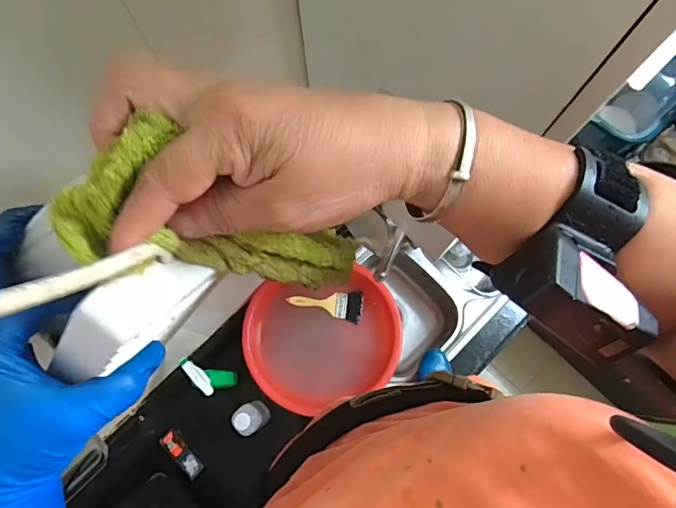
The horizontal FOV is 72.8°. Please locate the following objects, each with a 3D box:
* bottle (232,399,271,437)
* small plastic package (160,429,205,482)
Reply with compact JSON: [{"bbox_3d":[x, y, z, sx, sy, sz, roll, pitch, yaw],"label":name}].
[{"bbox_3d":[-0.204,0.387,1.083,0.056,0.155,0.065,-40,79,-10],"label":"bottle"},{"bbox_3d":[-0.385,0.493,1.132,0.046,0.016,0.128,-41,79,-10],"label":"small plastic package"}]

